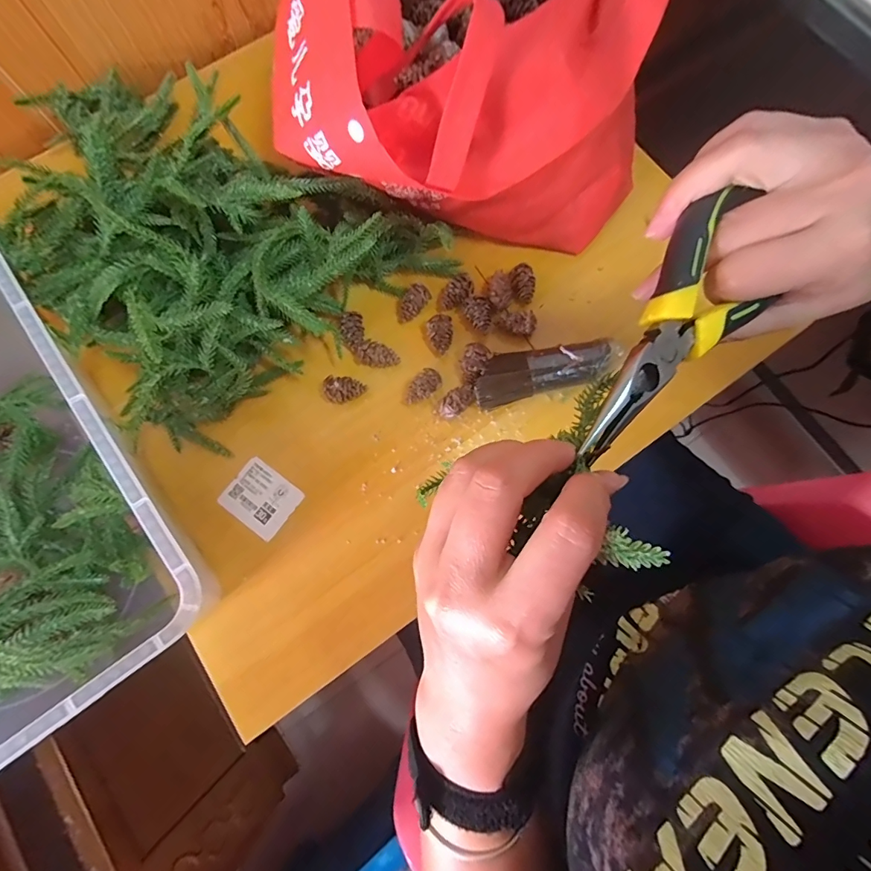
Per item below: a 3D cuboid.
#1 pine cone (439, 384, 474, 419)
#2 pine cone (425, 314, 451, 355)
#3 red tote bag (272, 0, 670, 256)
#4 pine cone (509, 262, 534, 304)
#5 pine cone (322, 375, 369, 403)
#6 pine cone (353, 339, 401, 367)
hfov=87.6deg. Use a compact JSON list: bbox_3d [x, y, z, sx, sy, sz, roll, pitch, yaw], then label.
[{"bbox_3d":[0.019,-0.028,0.388,0.036,0.021,0.019,-44,79,-6],"label":"pine cone"},{"bbox_3d":[0.003,-0.088,0.404,0.022,0.020,0.031,-4,78,3],"label":"pine cone"},{"bbox_3d":[0.042,-0.330,0.351,0.275,0.190,0.342,1,78,4],"label":"red tote bag"},{"bbox_3d":[0.078,-0.136,0.412,0.020,0.019,0.032,-9,78,2],"label":"pine cone"},{"bbox_3d":[-0.078,-0.038,0.391,0.034,0.022,0.021,4,78,4],"label":"pine cone"},{"bbox_3d":[-0.052,-0.071,0.399,0.040,0.024,0.019,24,81,8],"label":"pine cone"}]

